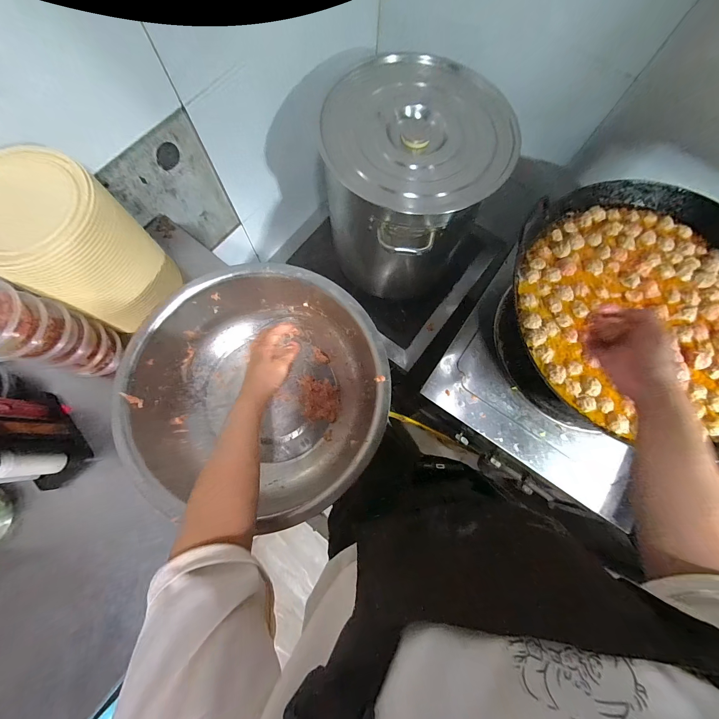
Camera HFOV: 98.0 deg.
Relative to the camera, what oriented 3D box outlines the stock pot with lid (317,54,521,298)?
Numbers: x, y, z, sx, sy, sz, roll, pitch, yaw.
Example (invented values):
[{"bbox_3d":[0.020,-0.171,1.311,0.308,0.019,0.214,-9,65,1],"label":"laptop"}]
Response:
[{"bbox_3d":[0.129,-0.393,0.785,0.372,0.423,0.348,-40,80,-11],"label":"stock pot with lid"}]

